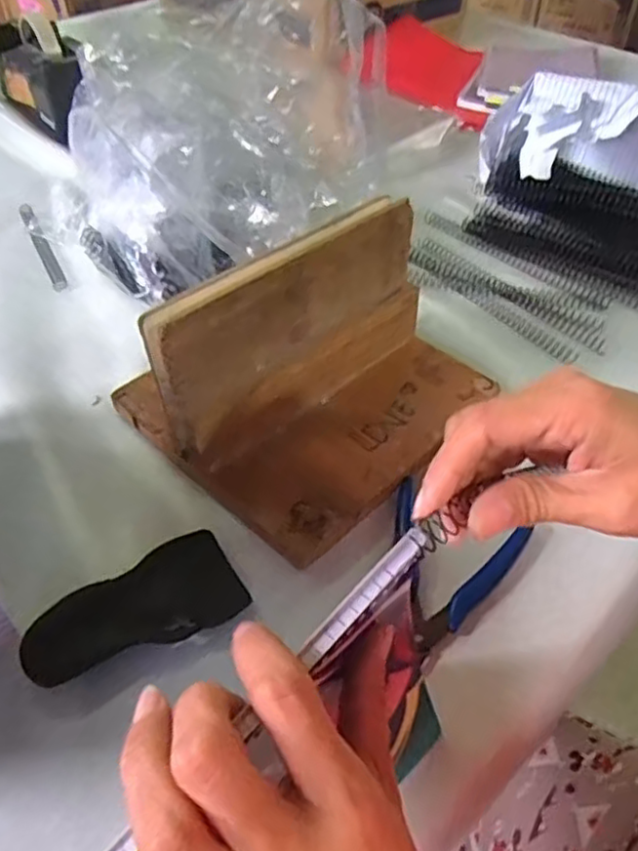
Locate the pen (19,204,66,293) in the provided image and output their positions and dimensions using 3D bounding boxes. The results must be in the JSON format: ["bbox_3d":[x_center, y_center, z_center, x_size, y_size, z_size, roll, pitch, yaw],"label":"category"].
[{"bbox_3d":[-0.279,-0.182,0.650,0.013,0.009,0.164,-22,51,-18],"label":"pen"}]

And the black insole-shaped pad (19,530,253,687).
[{"bbox_3d":[-0.101,0.105,0.362,0.117,0.020,0.054,-27,53,-22],"label":"black insole-shaped pad"}]

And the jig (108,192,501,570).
[{"bbox_3d":[-0.003,-0.050,0.437,0.209,0.127,0.183,-36,57,-28],"label":"jig"}]

